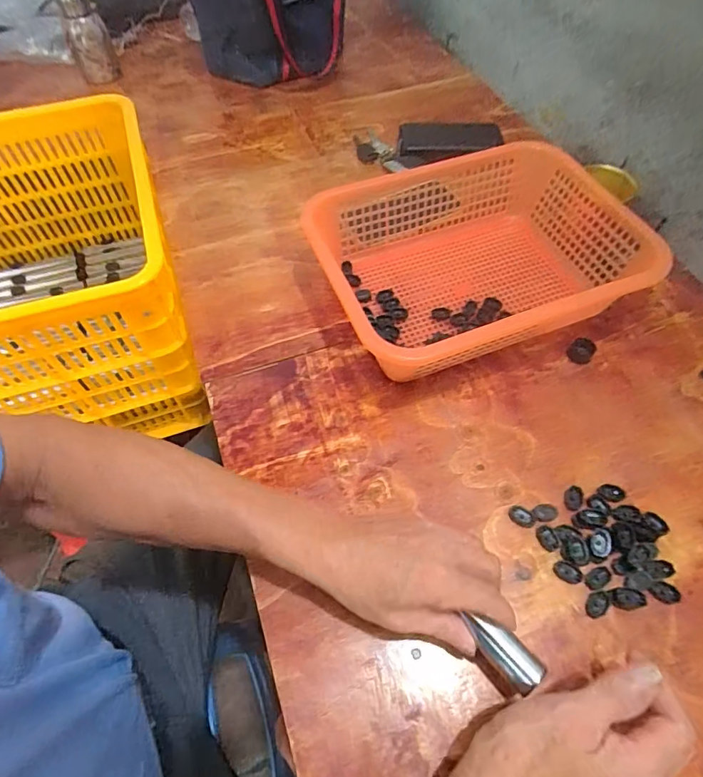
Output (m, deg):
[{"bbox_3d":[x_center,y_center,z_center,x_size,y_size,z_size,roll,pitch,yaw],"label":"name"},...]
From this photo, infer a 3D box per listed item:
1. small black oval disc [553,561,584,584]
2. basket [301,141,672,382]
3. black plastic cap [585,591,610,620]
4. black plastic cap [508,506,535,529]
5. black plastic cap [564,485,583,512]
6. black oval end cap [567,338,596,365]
[{"bbox_3d":[0.182,0.154,0.386,0.023,0.004,0.015,21,60,13],"label":"small black oval disc"},{"bbox_3d":[0.133,-0.140,0.519,0.334,0.110,0.242,-19,60,-11],"label":"basket"},{"bbox_3d":[0.199,0.174,0.370,0.015,0.004,0.023,34,64,19],"label":"black plastic cap"},{"bbox_3d":[0.152,0.115,0.412,0.023,0.004,0.016,30,63,17],"label":"black plastic cap"},{"bbox_3d":[0.203,0.100,0.420,0.016,0.004,0.024,18,60,11],"label":"black plastic cap"},{"bbox_3d":[0.253,-0.041,0.508,0.025,0.019,0.024,29,62,17],"label":"black oval end cap"}]

